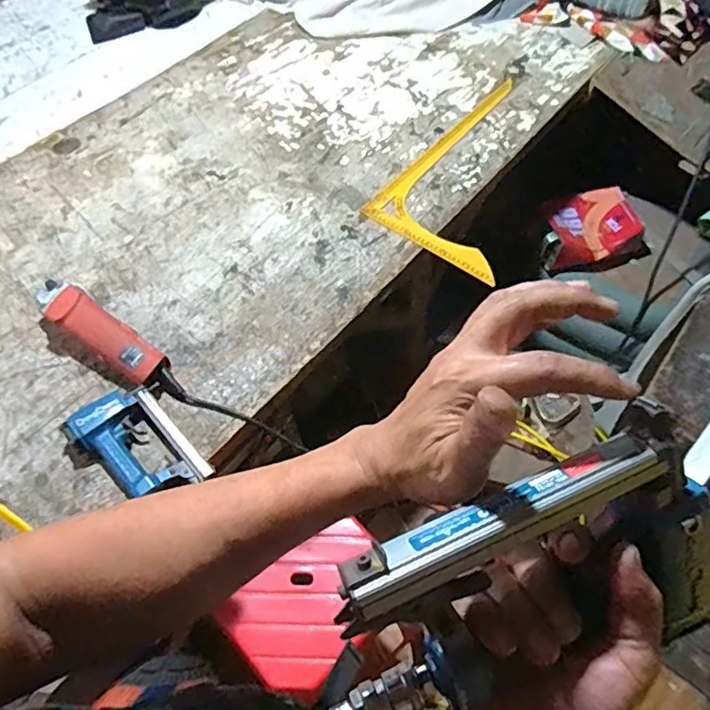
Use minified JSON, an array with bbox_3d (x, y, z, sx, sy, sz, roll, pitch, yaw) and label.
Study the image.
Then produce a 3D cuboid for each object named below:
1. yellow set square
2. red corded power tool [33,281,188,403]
[{"bbox_3d":[0.265,-0.371,1.138,0.279,0.007,0.502,31,62,19],"label":"yellow set square"},{"bbox_3d":[-0.384,-0.021,0.886,0.282,0.082,0.066,31,62,19],"label":"red corded power tool"}]

